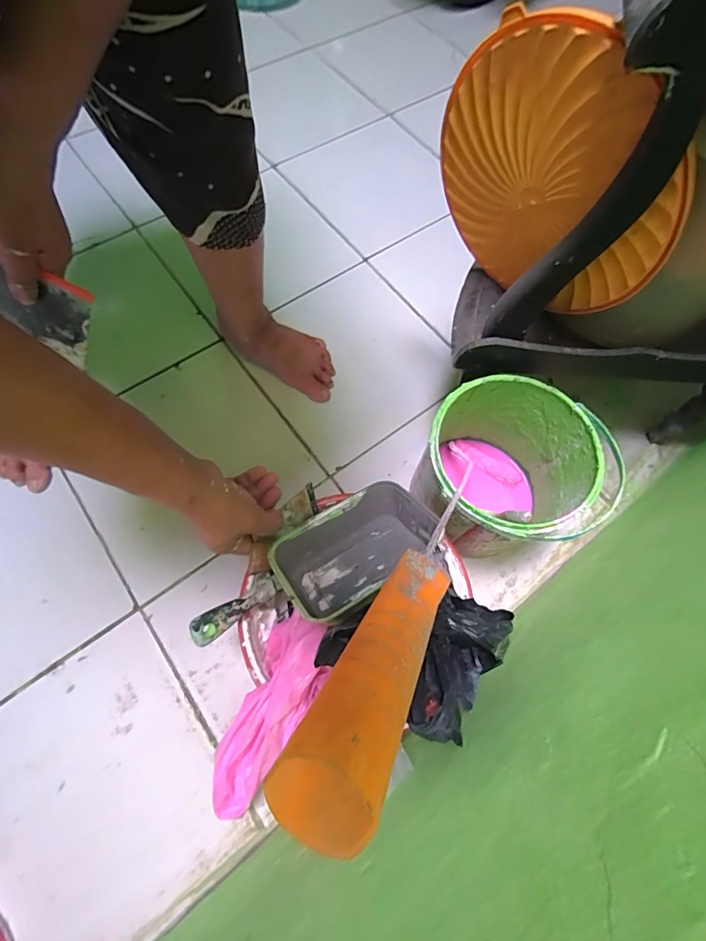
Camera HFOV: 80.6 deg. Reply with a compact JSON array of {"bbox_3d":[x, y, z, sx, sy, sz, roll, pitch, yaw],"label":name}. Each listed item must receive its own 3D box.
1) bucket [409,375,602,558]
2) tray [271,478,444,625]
[{"bbox_3d":[0.172,0.010,0.532,0.183,0.197,0.176,1,69,-3],"label":"bucket"},{"bbox_3d":[0.002,0.087,0.464,0.175,0.055,0.114,-27,53,-18],"label":"tray"}]

